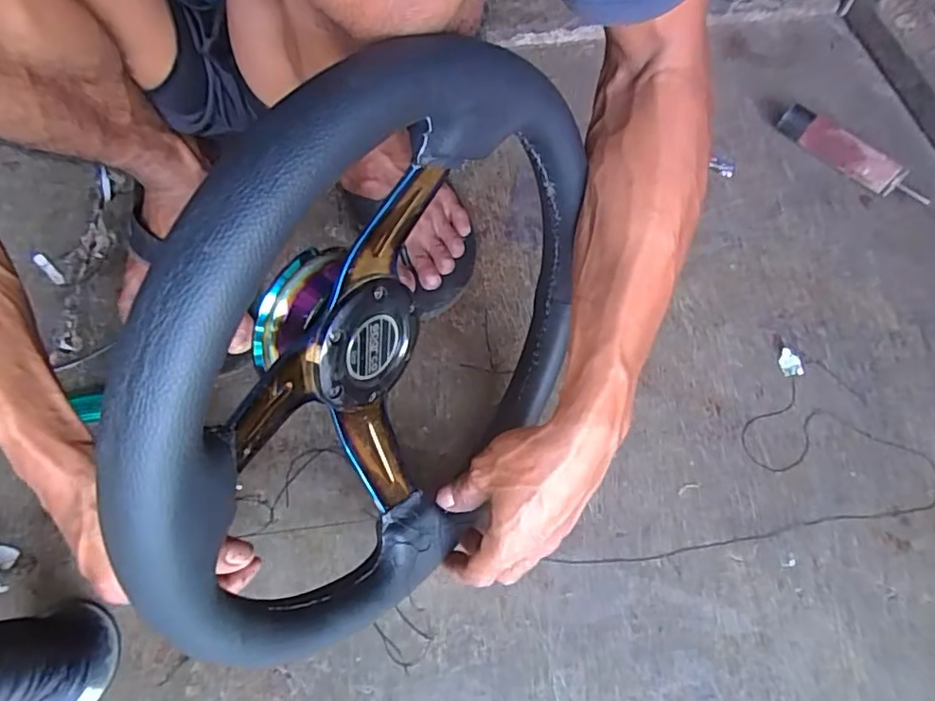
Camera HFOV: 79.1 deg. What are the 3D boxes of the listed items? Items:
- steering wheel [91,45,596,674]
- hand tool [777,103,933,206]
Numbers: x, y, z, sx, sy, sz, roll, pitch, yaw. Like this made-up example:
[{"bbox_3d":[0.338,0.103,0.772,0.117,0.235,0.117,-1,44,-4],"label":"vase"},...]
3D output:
[{"bbox_3d":[-0.043,0.008,0.341,0.085,0.344,0.326,25,66,27],"label":"steering wheel"},{"bbox_3d":[0.414,-0.212,0.615,0.030,0.040,0.164,-40,71,-17],"label":"hand tool"}]

